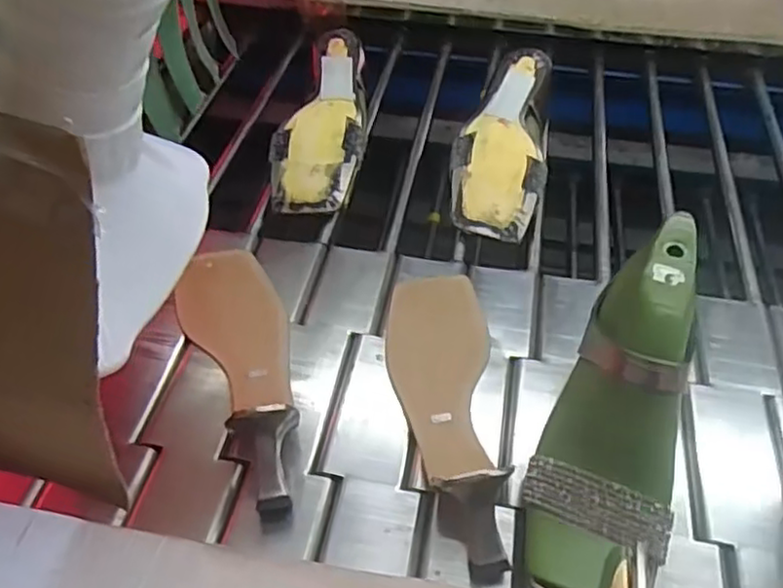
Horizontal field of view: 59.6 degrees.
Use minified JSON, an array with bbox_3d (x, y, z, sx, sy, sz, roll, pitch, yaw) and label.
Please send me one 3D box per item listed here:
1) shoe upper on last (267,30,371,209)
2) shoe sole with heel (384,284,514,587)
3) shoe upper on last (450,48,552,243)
[{"bbox_3d":[-0.068,-0.178,0.690,0.086,0.065,0.226,0,48,0],"label":"shoe upper on last"},{"bbox_3d":[0.037,0.064,0.479,0.075,0.062,0.237,0,48,0],"label":"shoe sole with heel"},{"bbox_3d":[0.111,-0.150,0.672,0.082,0.065,0.227,10,49,8],"label":"shoe upper on last"}]

